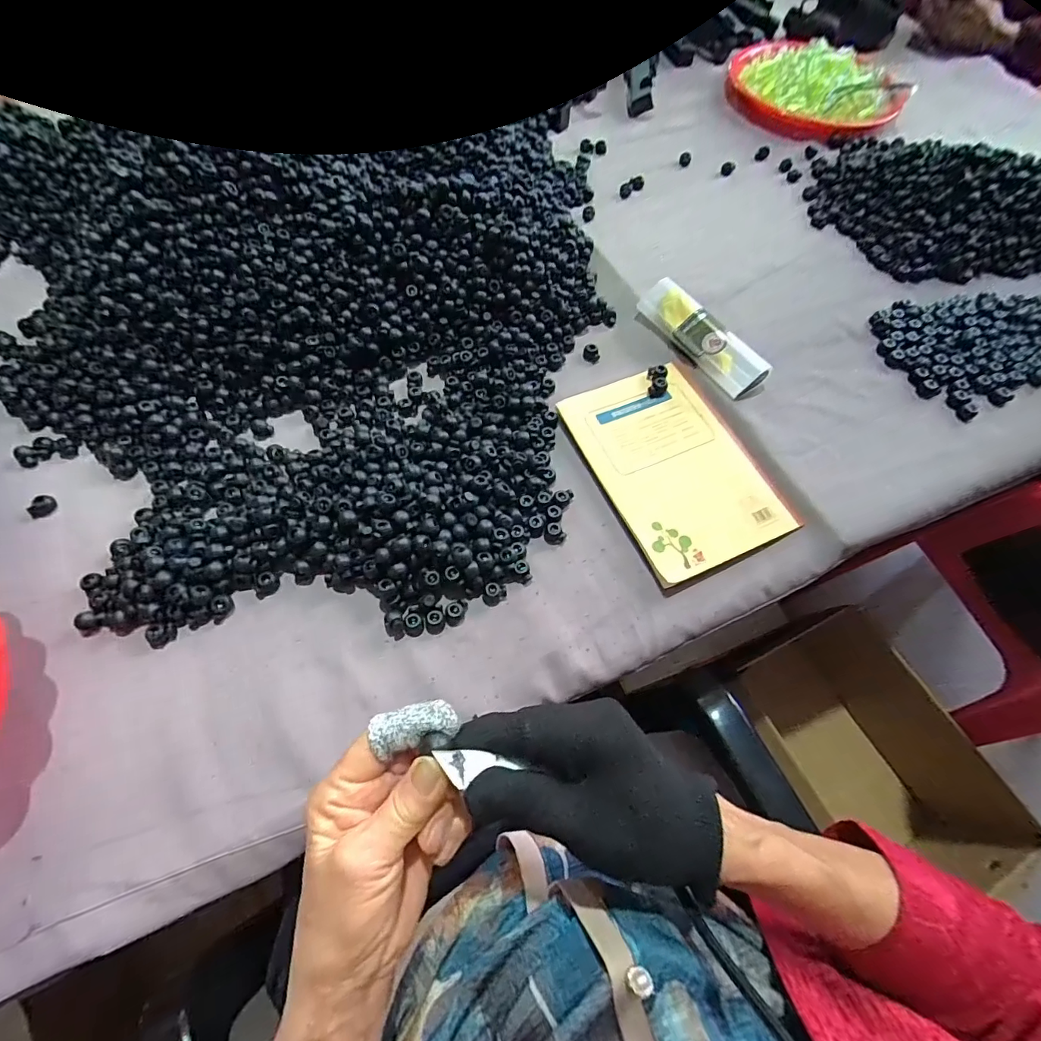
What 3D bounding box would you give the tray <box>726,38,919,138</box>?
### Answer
[{"bbox_3d":[0.436,-0.659,0.730,0.226,0.047,0.205,6,64,1],"label":"tray"}]

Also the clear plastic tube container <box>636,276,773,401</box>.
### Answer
[{"bbox_3d":[0.180,-0.186,0.495,0.038,0.032,0.154,-29,68,-15],"label":"clear plastic tube container"}]

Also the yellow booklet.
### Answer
[{"bbox_3d":[0.139,-0.057,0.450,0.138,0.010,0.208,-21,66,-12],"label":"yellow booklet"}]

